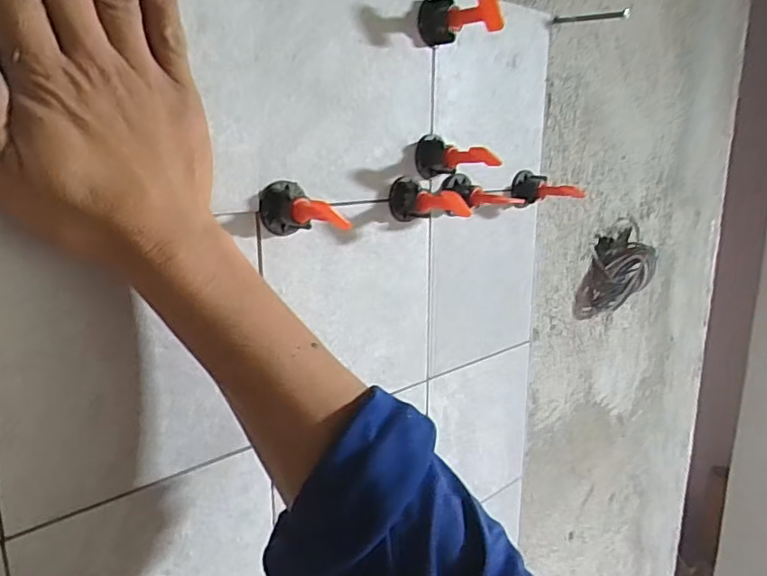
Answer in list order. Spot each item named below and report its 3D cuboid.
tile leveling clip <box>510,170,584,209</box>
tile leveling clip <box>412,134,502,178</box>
[{"bbox_3d":[0.142,-0.085,0.502,0.059,0.030,0.027,6,15,24],"label":"tile leveling clip"},{"bbox_3d":[0.055,-0.093,0.412,0.060,0.028,0.027,10,17,37],"label":"tile leveling clip"}]

